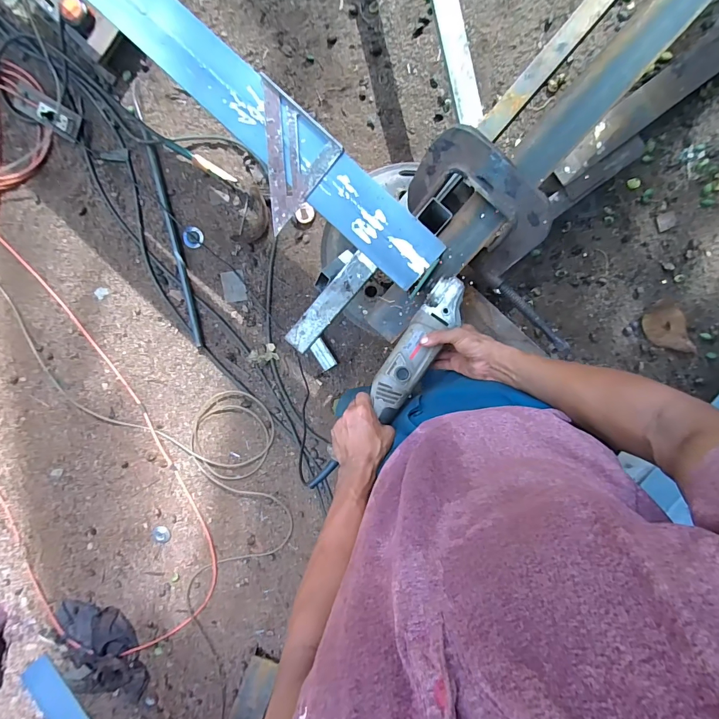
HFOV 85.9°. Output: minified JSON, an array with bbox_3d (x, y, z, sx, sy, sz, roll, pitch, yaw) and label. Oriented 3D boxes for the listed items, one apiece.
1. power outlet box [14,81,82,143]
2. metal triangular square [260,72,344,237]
[{"bbox_3d":[-1.085,-0.858,1.329,0.257,0.057,0.096,29,101,0],"label":"power outlet box"},{"bbox_3d":[-0.091,-0.333,0.625,0.120,0.014,0.226,-2,100,5],"label":"metal triangular square"}]

